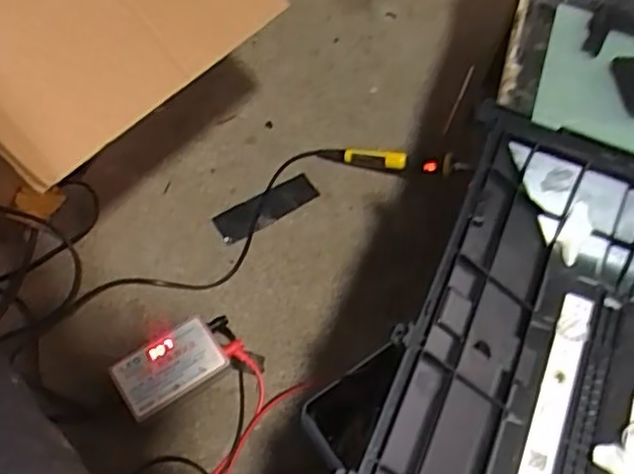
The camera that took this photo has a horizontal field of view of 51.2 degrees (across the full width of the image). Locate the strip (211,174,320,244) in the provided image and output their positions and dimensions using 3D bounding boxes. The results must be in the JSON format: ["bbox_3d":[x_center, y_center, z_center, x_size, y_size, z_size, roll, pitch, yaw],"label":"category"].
[{"bbox_3d":[-0.055,-0.032,0.711,0.113,0.005,0.037,-31,73,-16],"label":"strip"}]

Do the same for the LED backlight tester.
[{"bbox_3d":[-0.133,0.122,0.610,0.100,0.043,0.059,-30,72,-18],"label":"LED backlight tester"}]

